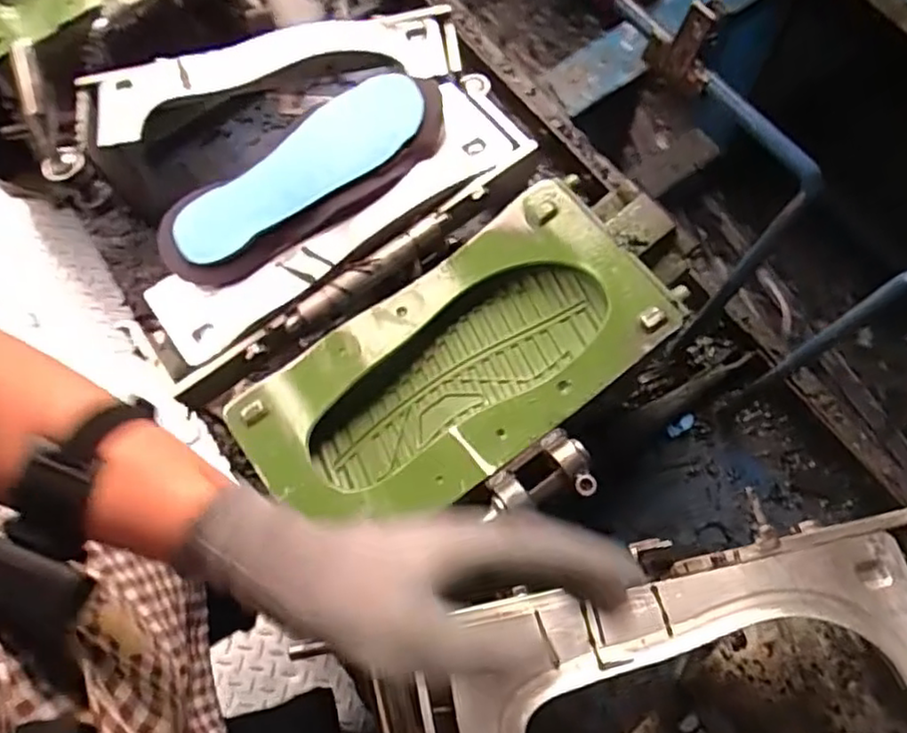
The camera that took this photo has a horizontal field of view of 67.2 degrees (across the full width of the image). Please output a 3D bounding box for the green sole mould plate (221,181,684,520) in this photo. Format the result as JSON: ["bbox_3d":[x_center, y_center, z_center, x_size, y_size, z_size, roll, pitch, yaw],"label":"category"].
[{"bbox_3d":[-0.002,0.004,0.545,0.330,0.064,0.174,-35,73,-8],"label":"green sole mould plate"}]

